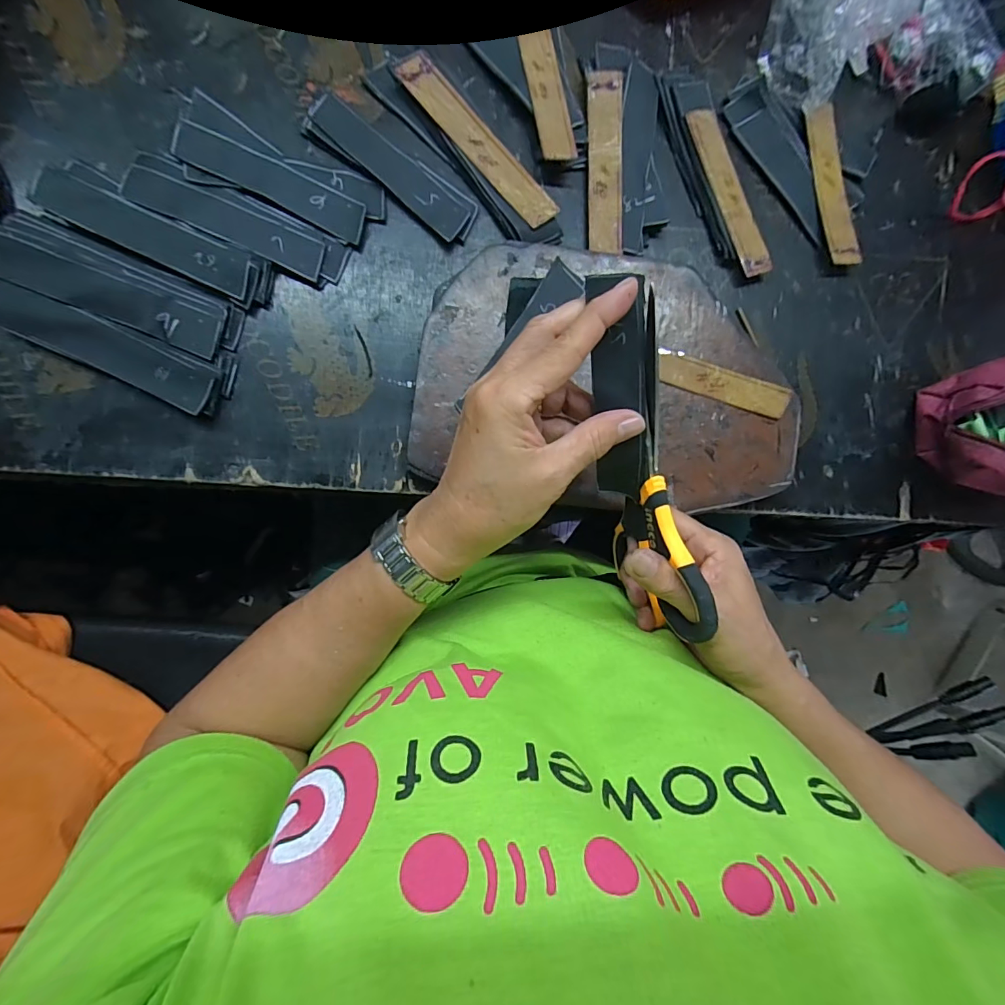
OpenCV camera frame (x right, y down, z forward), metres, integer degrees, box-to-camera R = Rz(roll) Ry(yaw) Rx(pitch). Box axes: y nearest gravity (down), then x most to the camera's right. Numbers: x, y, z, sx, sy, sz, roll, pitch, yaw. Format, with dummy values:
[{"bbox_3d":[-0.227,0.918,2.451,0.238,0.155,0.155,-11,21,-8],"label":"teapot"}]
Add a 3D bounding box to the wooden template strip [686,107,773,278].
[{"bbox_3d":[0.169,-0.228,0.336,0.024,0.006,0.123,-24,94,-1],"label":"wooden template strip"}]

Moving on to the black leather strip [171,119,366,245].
[{"bbox_3d":[-0.150,-0.208,0.295,0.121,0.005,0.026,23,87,-7],"label":"black leather strip"}]

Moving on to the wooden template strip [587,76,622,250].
[{"bbox_3d":[0.072,-0.239,0.323,0.024,0.004,0.122,0,94,10],"label":"wooden template strip"}]

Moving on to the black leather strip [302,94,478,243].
[{"bbox_3d":[-0.074,-0.224,0.306,0.122,0.008,0.032,35,86,-6],"label":"black leather strip"}]

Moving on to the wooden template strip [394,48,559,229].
[{"bbox_3d":[-0.016,-0.243,0.307,0.023,0.004,0.132,-45,98,-8],"label":"wooden template strip"}]

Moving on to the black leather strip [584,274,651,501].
[{"bbox_3d":[0.063,-0.058,0.244,0.028,0.008,0.115,-5,113,8],"label":"black leather strip"}]

